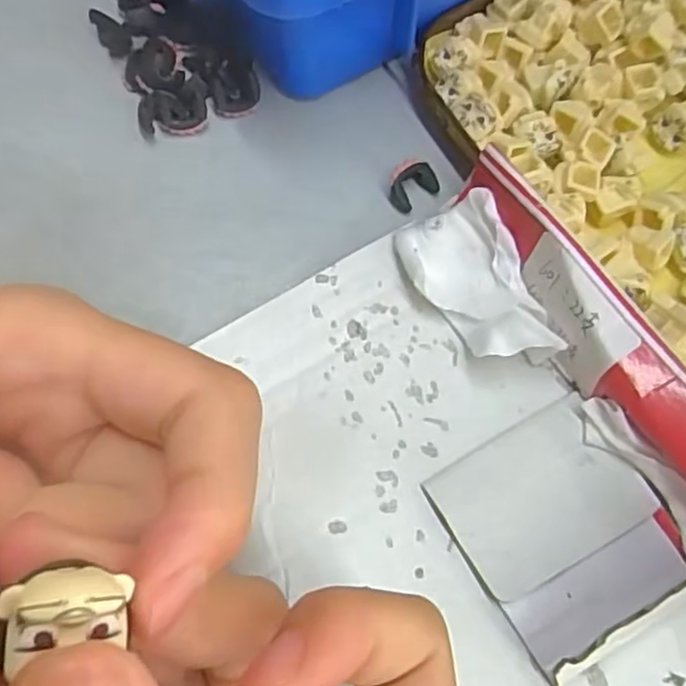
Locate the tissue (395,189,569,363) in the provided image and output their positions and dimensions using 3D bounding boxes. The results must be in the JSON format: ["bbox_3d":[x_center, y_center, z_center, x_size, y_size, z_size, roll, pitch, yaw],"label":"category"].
[{"bbox_3d":[0.038,-0.016,0.196,0.030,0.017,0.052,-19,70,-8],"label":"tissue"}]

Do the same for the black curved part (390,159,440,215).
[{"bbox_3d":[0.022,-0.051,0.217,0.016,0.009,0.012,-35,73,-13],"label":"black curved part"}]

